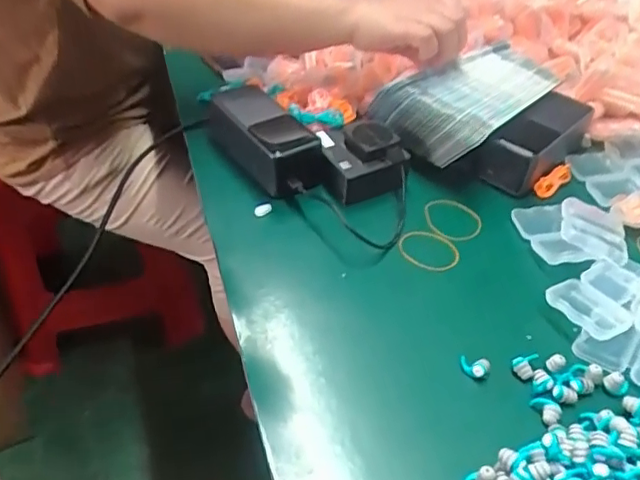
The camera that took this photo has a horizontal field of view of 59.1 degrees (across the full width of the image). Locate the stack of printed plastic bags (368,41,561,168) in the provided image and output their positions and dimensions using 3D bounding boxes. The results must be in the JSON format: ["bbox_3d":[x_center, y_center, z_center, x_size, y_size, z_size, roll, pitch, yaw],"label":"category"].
[{"bbox_3d":[0.140,-0.141,0.560,0.122,0.065,0.160,37,54,26],"label":"stack of printed plastic bags"}]

